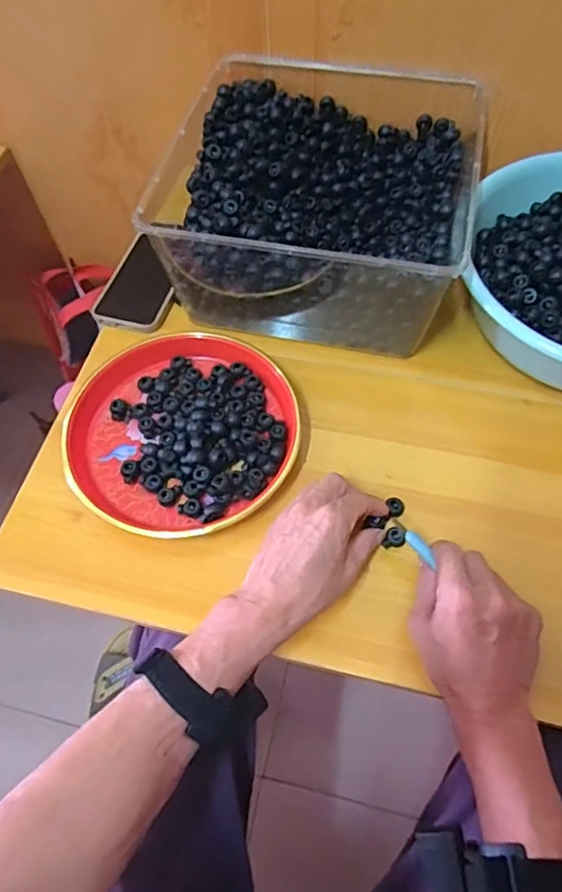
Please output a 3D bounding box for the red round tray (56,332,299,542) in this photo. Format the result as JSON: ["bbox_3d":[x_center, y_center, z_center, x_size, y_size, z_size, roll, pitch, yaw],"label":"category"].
[{"bbox_3d":[-0.094,-0.017,0.558,0.214,0.034,0.204,-1,61,1],"label":"red round tray"}]

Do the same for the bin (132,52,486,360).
[{"bbox_3d":[0.044,-0.256,0.622,0.284,0.142,0.273,12,62,8],"label":"bin"}]

